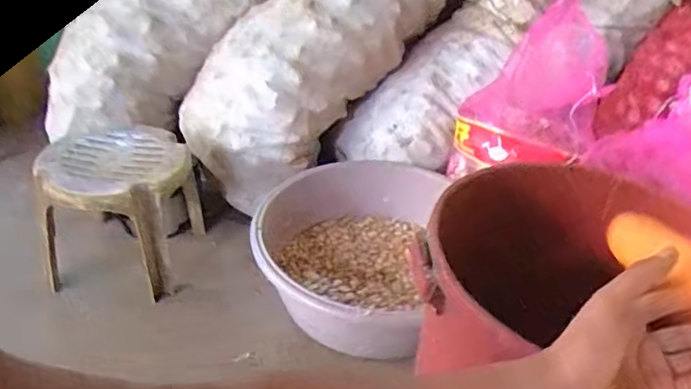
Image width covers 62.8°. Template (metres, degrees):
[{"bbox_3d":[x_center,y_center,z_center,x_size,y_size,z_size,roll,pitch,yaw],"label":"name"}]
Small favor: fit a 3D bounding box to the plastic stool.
[{"bbox_3d":[-0.519,0.032,1.305,0.319,0.294,0.279,5,34,2],"label":"plastic stool"}]

